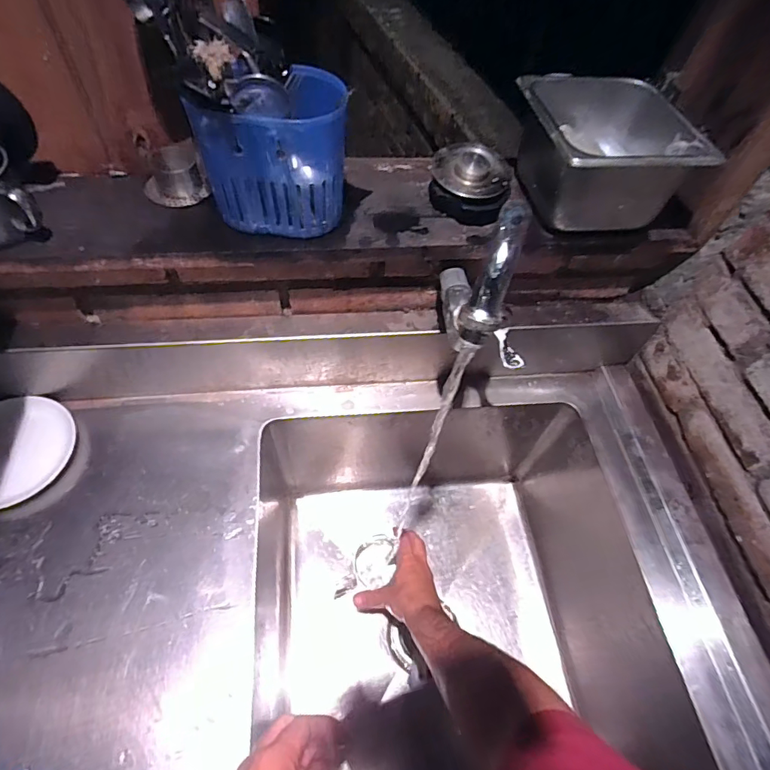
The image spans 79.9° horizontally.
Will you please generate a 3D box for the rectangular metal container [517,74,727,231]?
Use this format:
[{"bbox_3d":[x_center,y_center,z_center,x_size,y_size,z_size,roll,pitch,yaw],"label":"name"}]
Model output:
[{"bbox_3d":[0.226,-0.243,0.488,0.155,0.090,0.170,-4,58,-7],"label":"rectangular metal container"}]

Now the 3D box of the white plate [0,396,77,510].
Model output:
[{"bbox_3d":[-0.464,0.077,0.564,0.146,0.021,0.139,2,57,-3],"label":"white plate"}]

